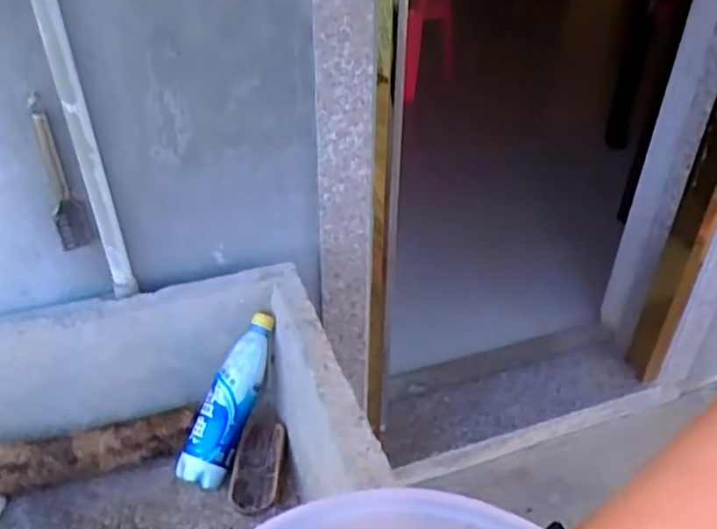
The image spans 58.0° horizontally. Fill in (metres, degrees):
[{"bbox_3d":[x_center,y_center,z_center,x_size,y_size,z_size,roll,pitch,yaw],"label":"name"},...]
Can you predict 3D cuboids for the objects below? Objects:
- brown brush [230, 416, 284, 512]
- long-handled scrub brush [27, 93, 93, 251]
[{"bbox_3d":[-0.128,0.254,0.814,0.062,0.030,0.128,-1,38,-1],"label":"brown brush"},{"bbox_3d":[-0.359,-0.106,0.772,0.038,0.205,0.017,-7,39,-9],"label":"long-handled scrub brush"}]

